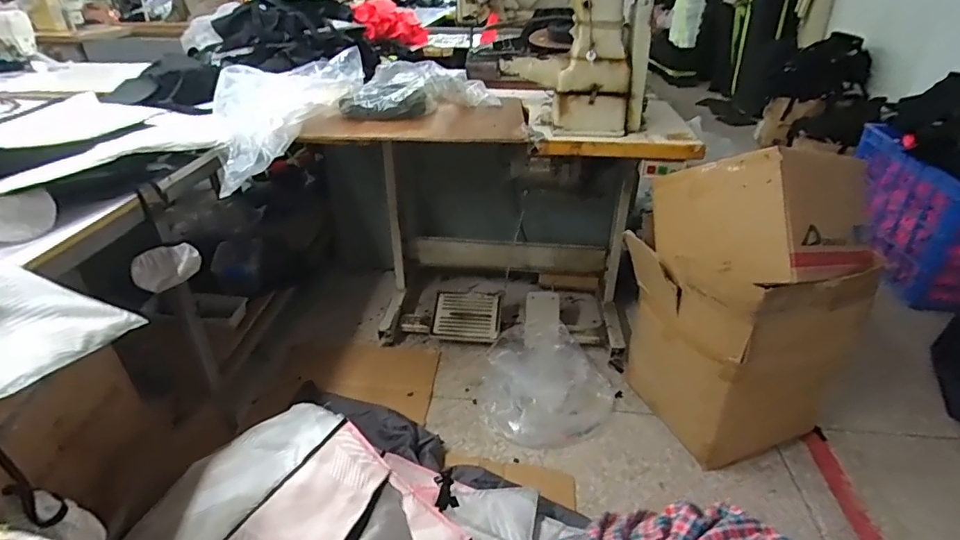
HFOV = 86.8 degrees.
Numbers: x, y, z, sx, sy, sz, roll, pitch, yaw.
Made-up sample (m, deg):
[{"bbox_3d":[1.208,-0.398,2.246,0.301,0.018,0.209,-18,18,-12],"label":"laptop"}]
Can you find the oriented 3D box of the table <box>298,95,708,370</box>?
[{"bbox_3d":[0.064,-0.141,1.637,0.975,0.714,0.458,1,31,0],"label":"table"}]

